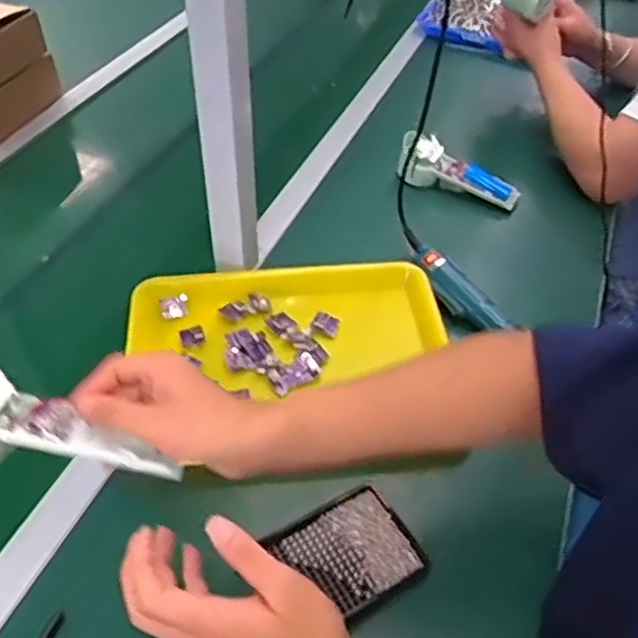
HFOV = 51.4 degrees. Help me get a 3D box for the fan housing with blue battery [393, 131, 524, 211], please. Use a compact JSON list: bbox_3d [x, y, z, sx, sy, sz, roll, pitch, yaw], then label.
[{"bbox_3d":[0.199,-0.205,0.958,0.182,0.066,0.040,25,48,2],"label":"fan housing with blue battery"}]

